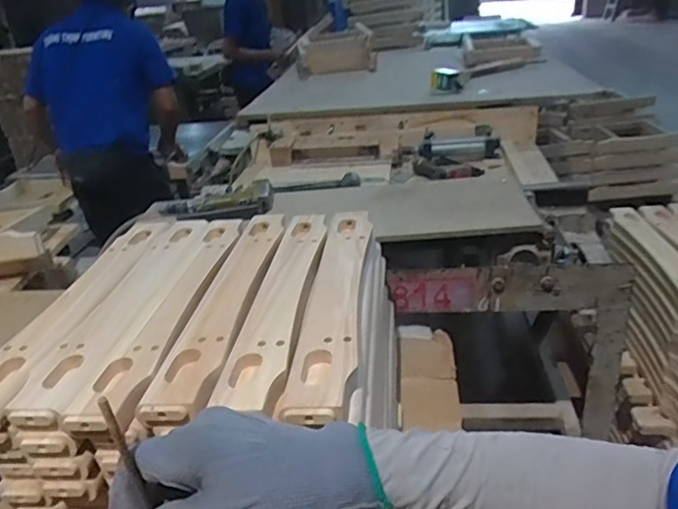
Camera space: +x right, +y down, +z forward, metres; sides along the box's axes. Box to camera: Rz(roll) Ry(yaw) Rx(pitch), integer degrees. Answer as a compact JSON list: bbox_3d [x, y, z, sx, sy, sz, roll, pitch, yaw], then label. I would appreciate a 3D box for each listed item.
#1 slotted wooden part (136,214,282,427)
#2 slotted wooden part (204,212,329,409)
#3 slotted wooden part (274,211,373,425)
[{"bbox_3d":[-0.142,0.043,0.755,0.075,0.023,0.486,-2,27,8],"label":"slotted wooden part"},{"bbox_3d":[-0.074,0.040,0.744,0.069,0.018,0.463,-2,27,7],"label":"slotted wooden part"},{"bbox_3d":[0.000,0.043,0.719,0.069,0.017,0.468,-2,27,8],"label":"slotted wooden part"}]

